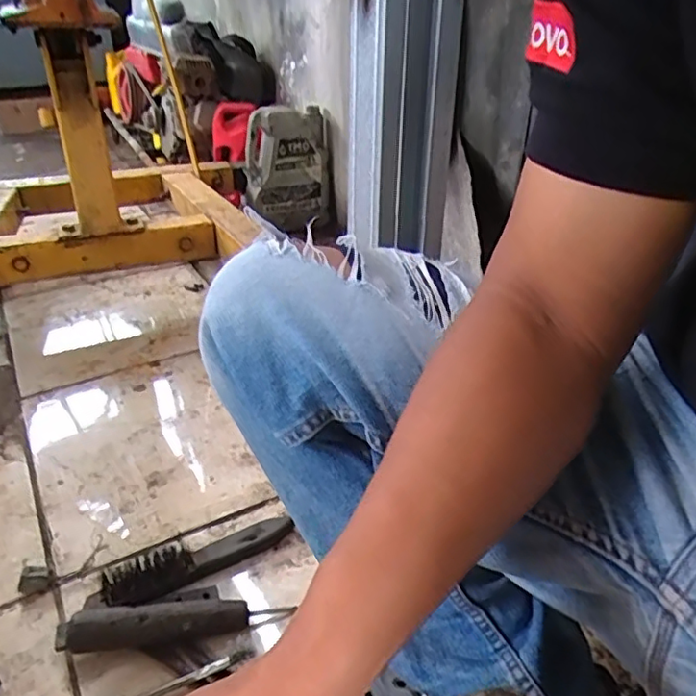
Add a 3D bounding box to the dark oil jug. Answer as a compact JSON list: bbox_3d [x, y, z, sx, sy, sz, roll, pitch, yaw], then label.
[{"bbox_3d":[-0.164,-0.473,1.594,0.201,0.289,0.133,-18,35,-31],"label":"dark oil jug"}]

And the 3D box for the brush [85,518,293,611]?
[{"bbox_3d":[-0.170,0.238,0.678,0.224,0.032,0.039,-15,34,-27],"label":"brush"}]

